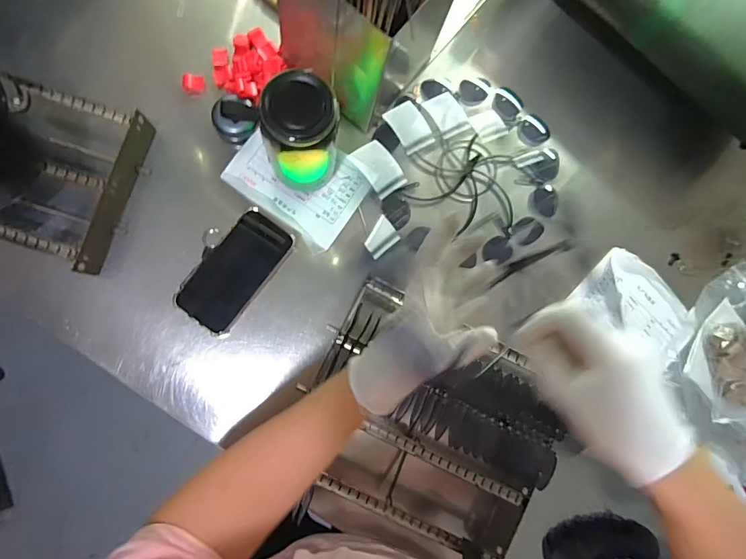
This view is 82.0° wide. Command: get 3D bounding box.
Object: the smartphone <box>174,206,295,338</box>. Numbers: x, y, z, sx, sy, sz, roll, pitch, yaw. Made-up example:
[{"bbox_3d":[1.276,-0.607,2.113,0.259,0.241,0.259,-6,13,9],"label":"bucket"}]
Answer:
[{"bbox_3d":[-0.183,-0.013,0.568,0.086,0.008,0.163,35,82,-2],"label":"smartphone"}]

